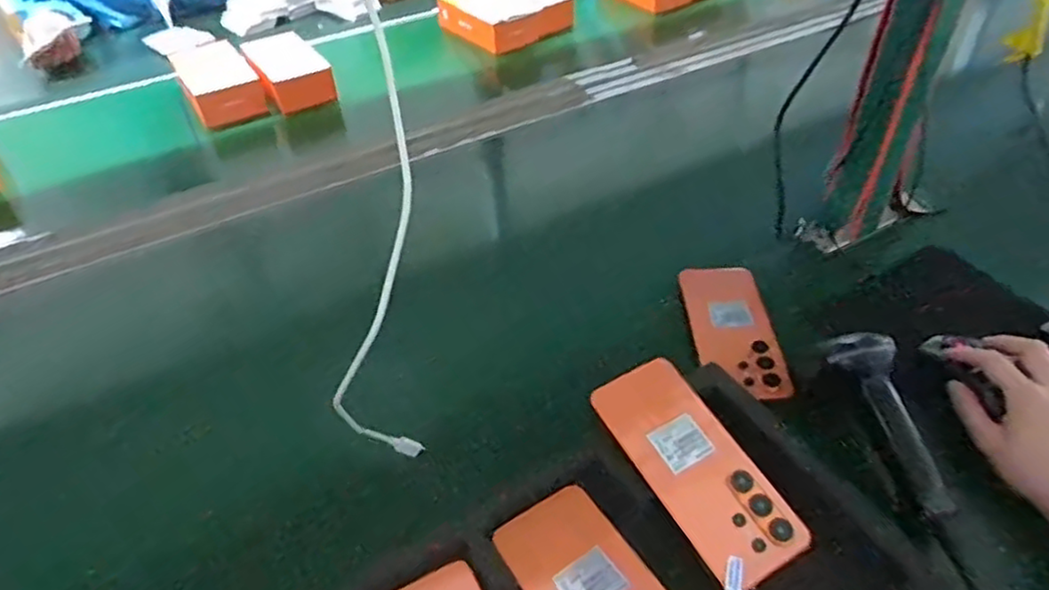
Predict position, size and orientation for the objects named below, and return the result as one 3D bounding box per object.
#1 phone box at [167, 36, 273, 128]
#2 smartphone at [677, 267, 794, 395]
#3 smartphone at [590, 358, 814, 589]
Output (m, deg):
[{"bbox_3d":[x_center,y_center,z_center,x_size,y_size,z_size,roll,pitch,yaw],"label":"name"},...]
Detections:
[{"bbox_3d":[-0.507,-0.348,1.096,0.118,0.057,0.200,-26,48,-23],"label":"phone box"},{"bbox_3d":[0.201,0.032,0.652,0.076,0.015,0.161,-1,43,2],"label":"smartphone"},{"bbox_3d":[0.125,0.124,0.488,0.075,0.008,0.168,-25,58,-17],"label":"smartphone"}]

